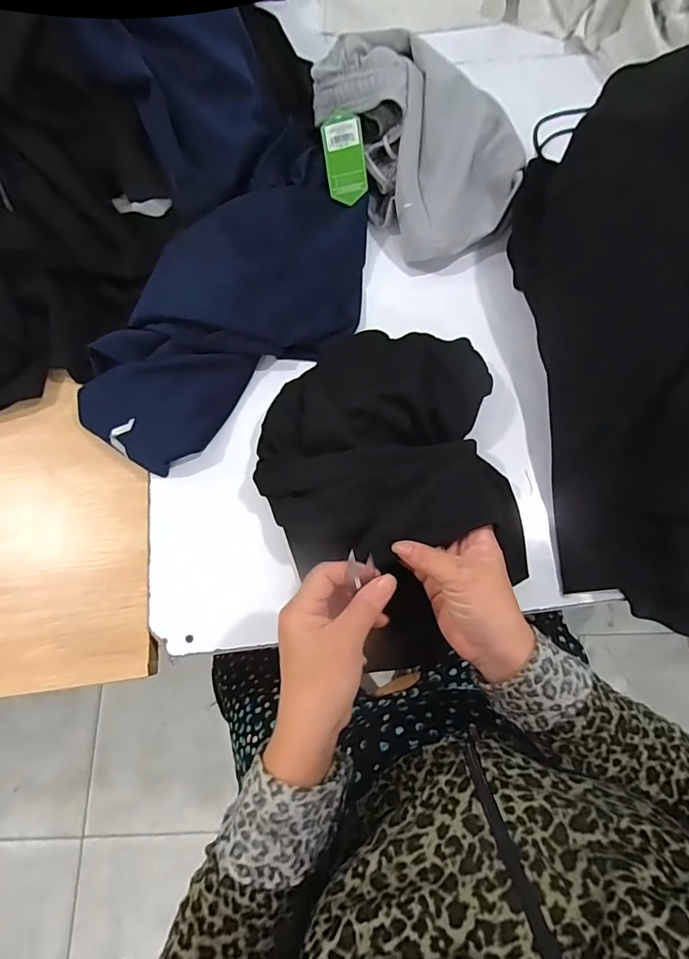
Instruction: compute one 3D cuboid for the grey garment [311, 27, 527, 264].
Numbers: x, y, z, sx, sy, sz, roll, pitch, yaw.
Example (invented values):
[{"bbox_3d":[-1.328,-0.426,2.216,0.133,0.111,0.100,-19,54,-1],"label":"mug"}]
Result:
[{"bbox_3d":[0.106,-0.441,0.577,0.206,0.107,0.283,-27,76,-9],"label":"grey garment"}]

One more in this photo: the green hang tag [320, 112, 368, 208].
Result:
[{"bbox_3d":[0.000,-0.403,0.574,0.052,0.006,0.095,-1,116,19],"label":"green hang tag"}]

